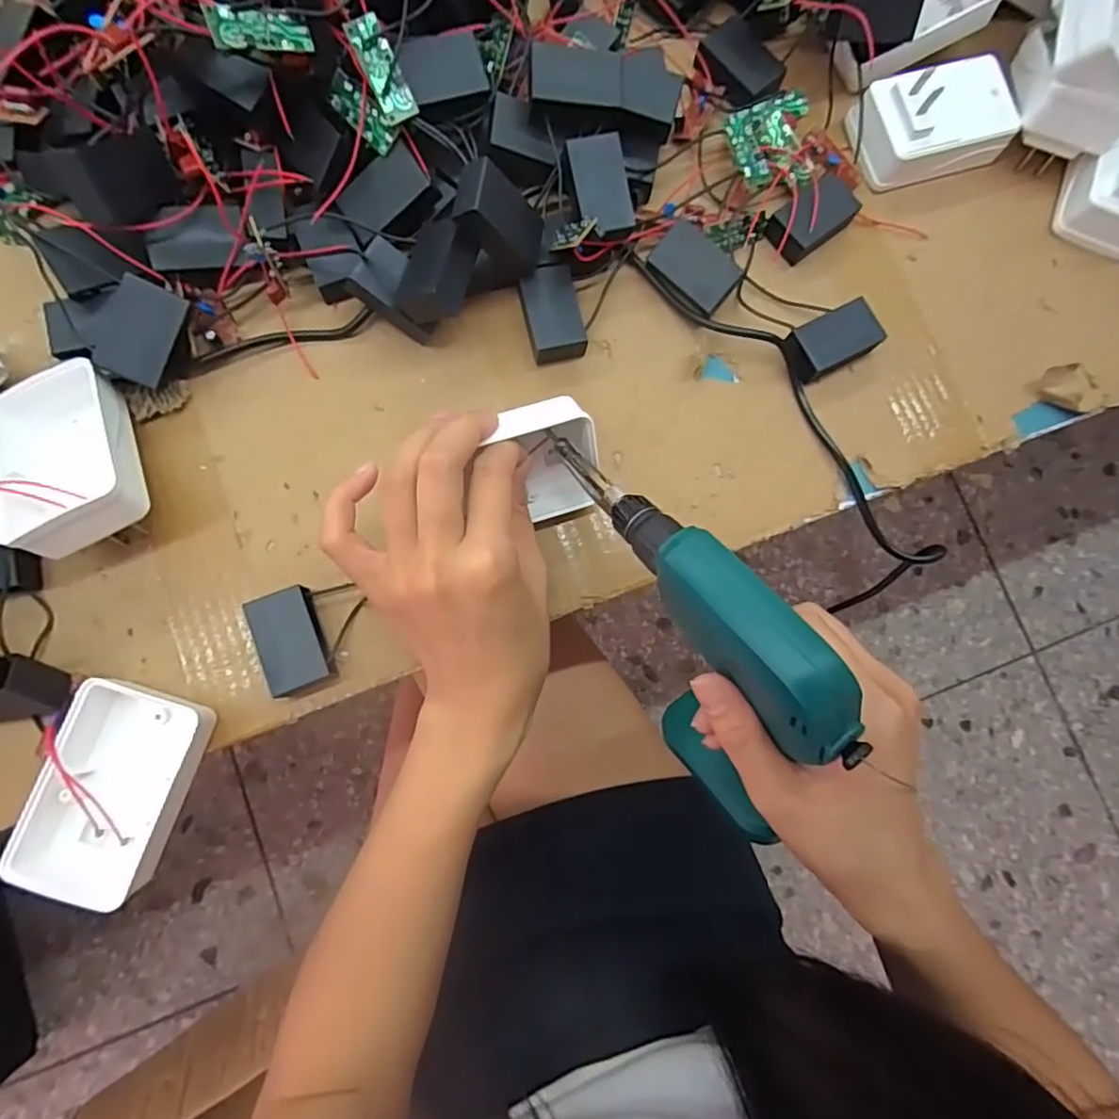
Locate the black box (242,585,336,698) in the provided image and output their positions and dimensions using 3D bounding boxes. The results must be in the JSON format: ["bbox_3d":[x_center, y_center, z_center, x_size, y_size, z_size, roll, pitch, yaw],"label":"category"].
[{"bbox_3d":[-0.132,0.040,0.305,0.030,0.020,0.047,-21,84,-7],"label":"black box"}]

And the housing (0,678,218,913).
[{"bbox_3d":[-0.203,0.105,0.285,0.059,0.029,0.089,15,81,-2],"label":"housing"}]

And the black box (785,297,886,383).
[{"bbox_3d":[0.157,-0.125,0.354,0.052,0.016,0.029,-29,85,-8],"label":"black box"}]

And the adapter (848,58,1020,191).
[{"bbox_3d":[0.226,-0.263,0.366,0.087,0.045,0.053,-15,83,-6],"label":"adapter"}]

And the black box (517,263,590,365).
[{"bbox_3d":[-0.004,-0.136,0.343,0.030,0.016,0.049,-12,83,-6],"label":"black box"}]

